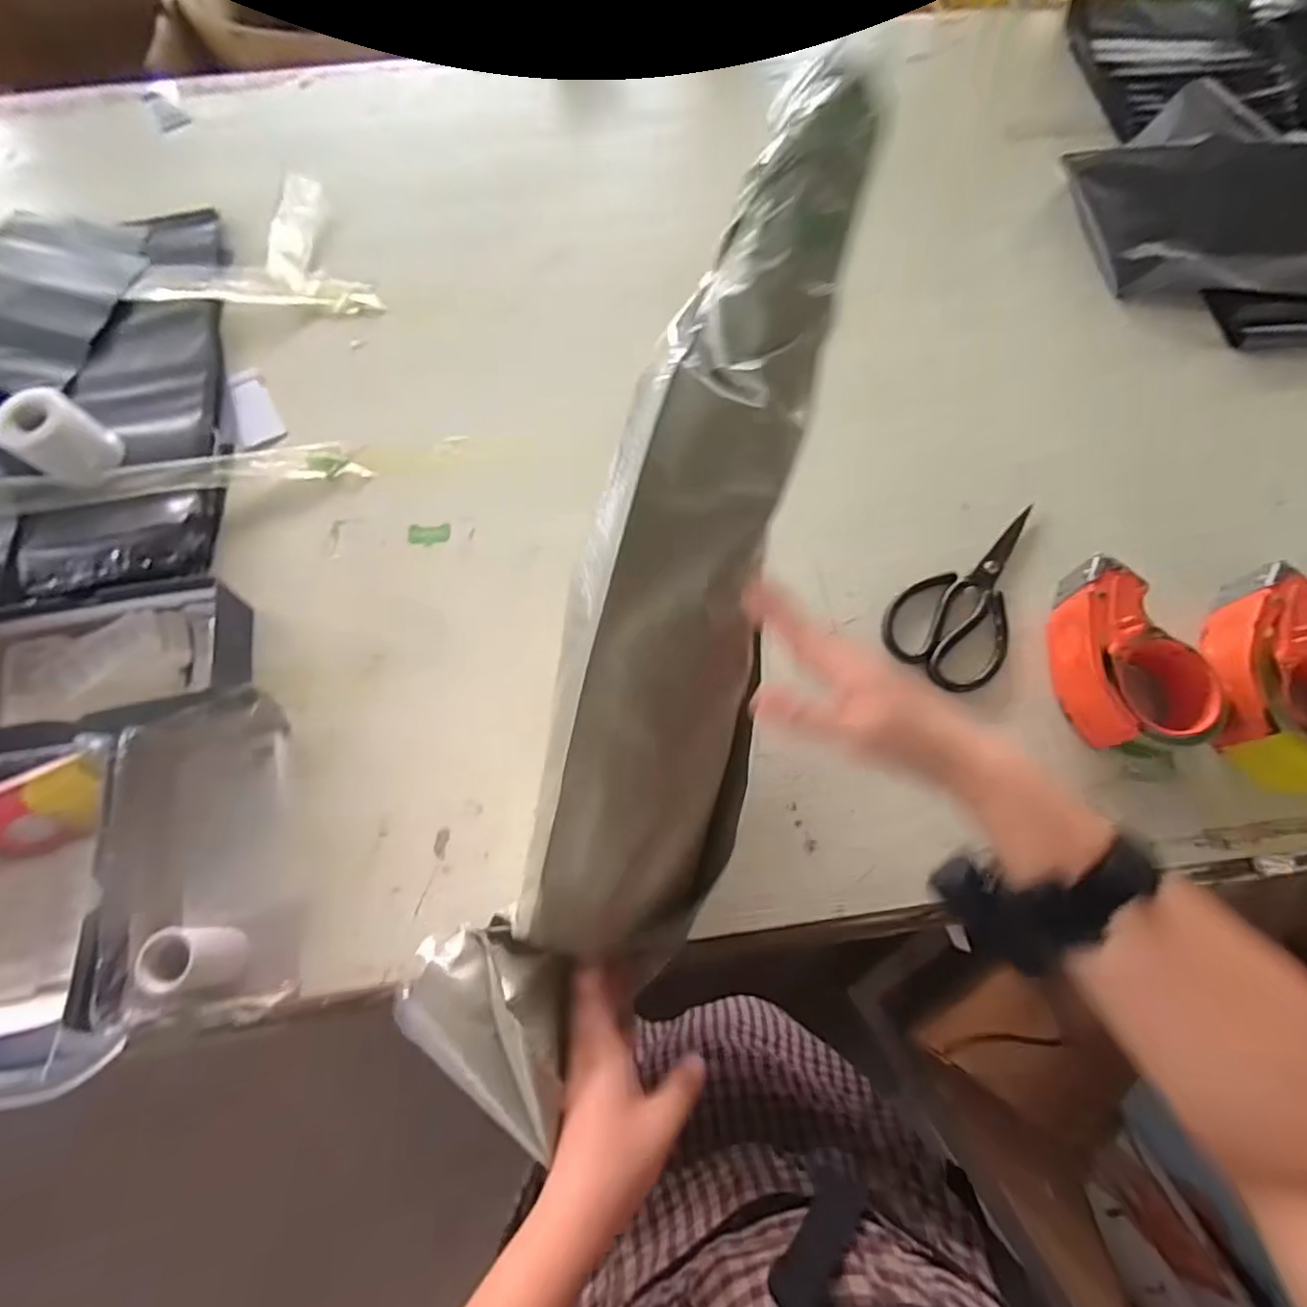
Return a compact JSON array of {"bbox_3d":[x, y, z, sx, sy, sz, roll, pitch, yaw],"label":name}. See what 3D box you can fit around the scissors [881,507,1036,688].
[{"bbox_3d":[0.300,-0.053,0.585,0.204,0.016,0.103,-43,73,-16],"label":"scissors"}]

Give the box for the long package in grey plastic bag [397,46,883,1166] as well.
[{"bbox_3d":[0.019,-0.045,0.424,0.150,0.100,0.653,17,89,7],"label":"long package in grey plastic bag"}]

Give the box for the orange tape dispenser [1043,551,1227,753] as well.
[{"bbox_3d":[0.387,0.003,0.531,0.100,0.058,0.165,-19,68,-8],"label":"orange tape dispenser"}]

